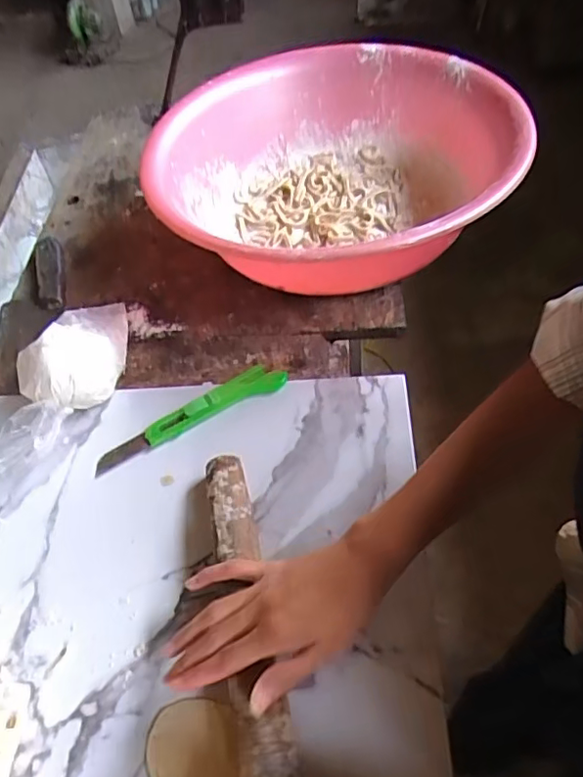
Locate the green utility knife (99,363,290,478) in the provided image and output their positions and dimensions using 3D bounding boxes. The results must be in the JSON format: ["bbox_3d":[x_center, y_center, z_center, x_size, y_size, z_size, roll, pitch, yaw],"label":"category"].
[{"bbox_3d":[-0.095,0.024,0.549,0.191,0.018,0.032,-25,52,-13],"label":"green utility knife"}]

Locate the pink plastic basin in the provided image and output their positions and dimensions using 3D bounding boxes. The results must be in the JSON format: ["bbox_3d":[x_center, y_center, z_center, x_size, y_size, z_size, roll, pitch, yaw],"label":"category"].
[{"bbox_3d":[0.044,-0.261,0.692,0.409,0.133,0.434,-3,50,4],"label":"pink plastic basin"}]

